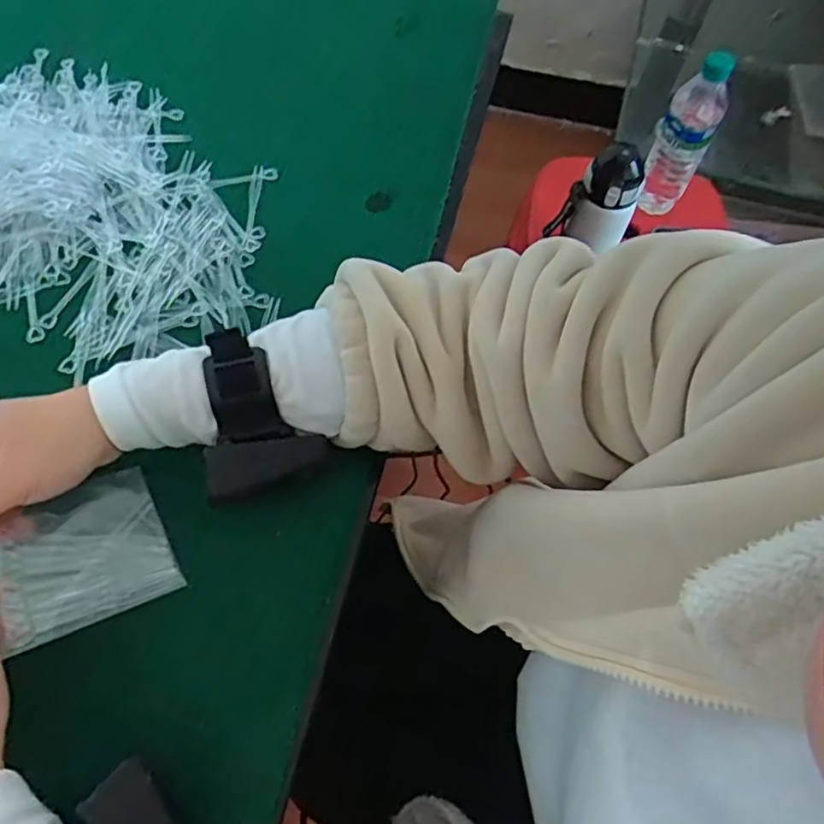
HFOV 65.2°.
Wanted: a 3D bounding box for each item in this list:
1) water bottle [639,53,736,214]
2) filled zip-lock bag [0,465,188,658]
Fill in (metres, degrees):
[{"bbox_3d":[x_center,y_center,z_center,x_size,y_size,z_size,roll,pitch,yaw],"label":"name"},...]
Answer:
[{"bbox_3d":[0.354,-0.352,0.853,0.068,0.218,0.069,29,64,12],"label":"water bottle"},{"bbox_3d":[-0.185,0.080,0.358,0.090,0.007,0.075,-21,76,-34],"label":"filled zip-lock bag"}]

